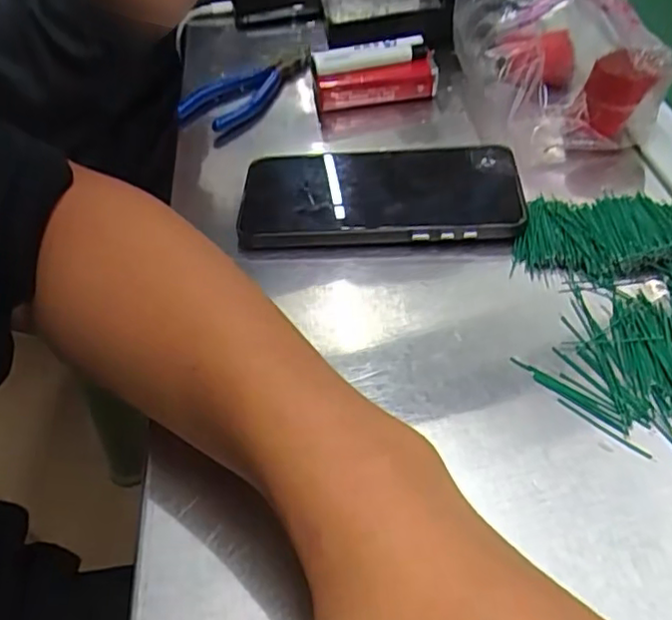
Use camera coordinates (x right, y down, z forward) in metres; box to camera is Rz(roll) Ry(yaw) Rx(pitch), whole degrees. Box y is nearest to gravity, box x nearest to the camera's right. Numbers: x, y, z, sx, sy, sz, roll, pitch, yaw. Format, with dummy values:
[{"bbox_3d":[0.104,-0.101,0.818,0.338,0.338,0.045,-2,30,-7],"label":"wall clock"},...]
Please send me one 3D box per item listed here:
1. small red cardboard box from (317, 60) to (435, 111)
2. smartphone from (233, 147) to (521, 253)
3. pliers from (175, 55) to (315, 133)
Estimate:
[{"bbox_3d":[0.028,-0.161,0.462,0.081,0.026,0.014,-4,47,1],"label":"small red cardboard box"},{"bbox_3d":[0.025,-0.073,0.383,0.161,0.014,0.087,-4,47,2],"label":"smartphone"},{"bbox_3d":[-0.072,-0.171,0.501,0.054,0.025,0.113,27,55,27],"label":"pliers"}]

